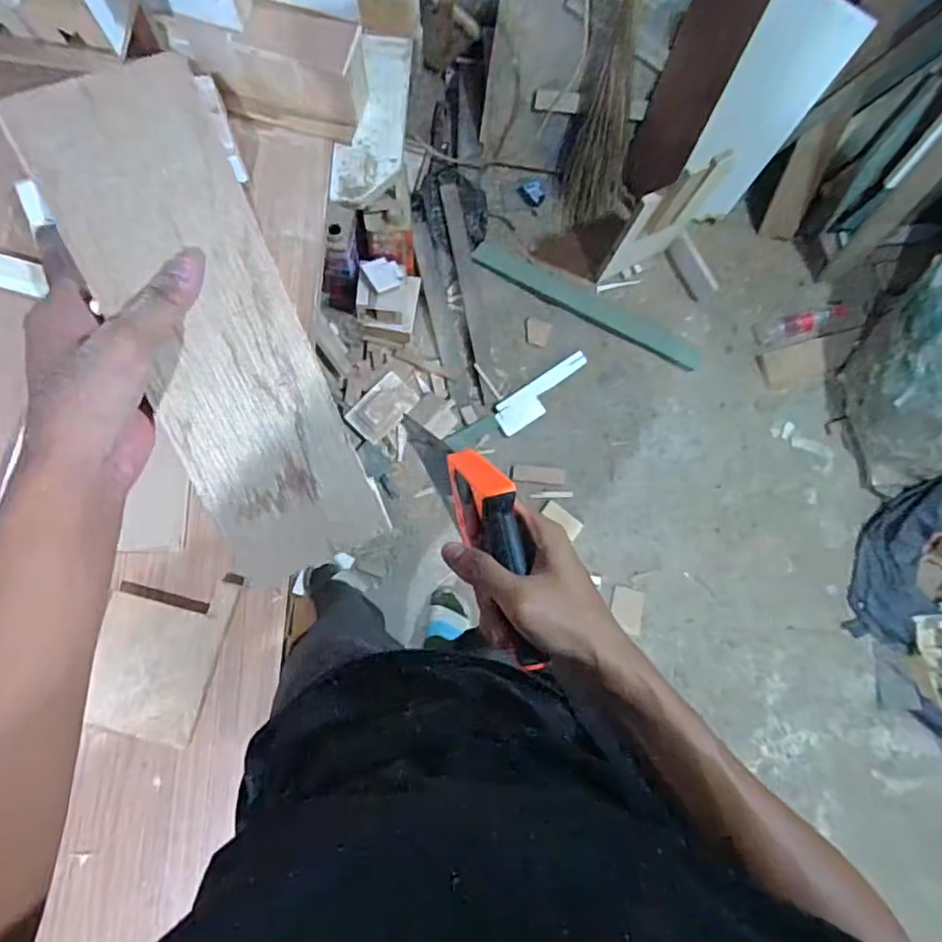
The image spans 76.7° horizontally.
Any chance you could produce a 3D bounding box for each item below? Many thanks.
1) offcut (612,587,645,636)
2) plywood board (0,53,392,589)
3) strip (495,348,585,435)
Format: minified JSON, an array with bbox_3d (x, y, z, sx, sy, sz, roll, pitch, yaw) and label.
[{"bbox_3d":[0.384,0.343,1.465,0.074,0.014,0.103,13,80,-2],"label":"offcut"},{"bbox_3d":[-0.143,-0.072,0.341,0.097,0.008,0.282,-23,104,-7],"label":"plywood board"},{"bbox_3d":[0.182,-0.196,1.492,0.278,0.013,0.085,-35,85,-9],"label":"strip"}]

